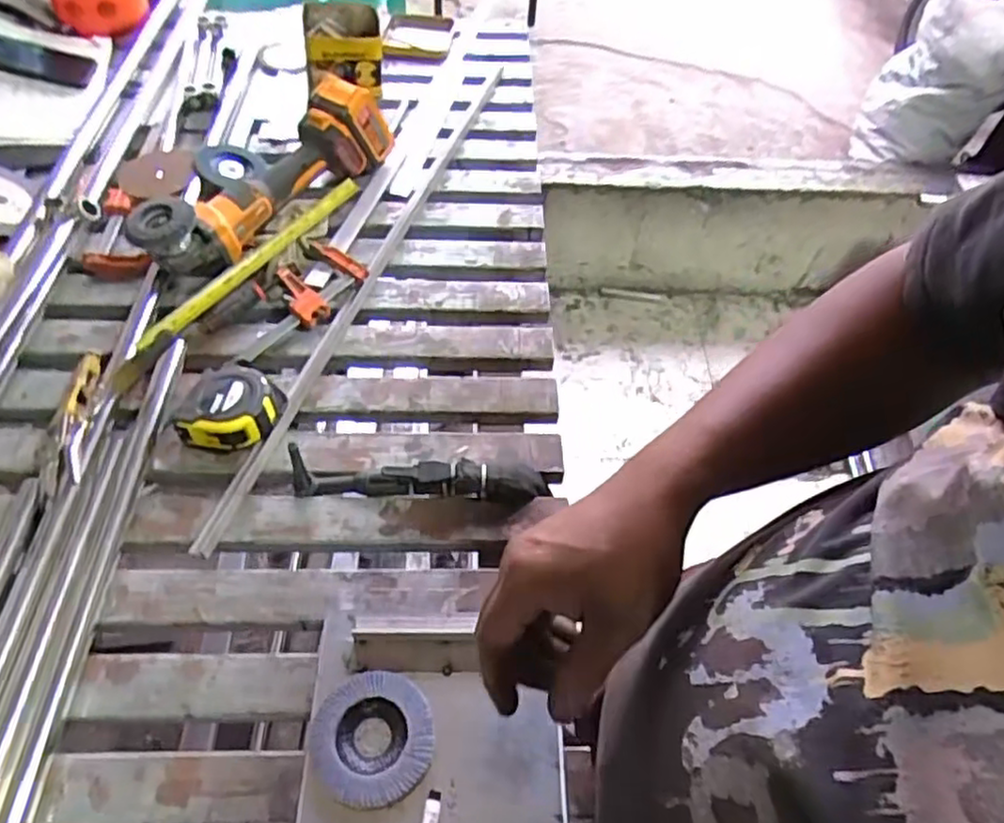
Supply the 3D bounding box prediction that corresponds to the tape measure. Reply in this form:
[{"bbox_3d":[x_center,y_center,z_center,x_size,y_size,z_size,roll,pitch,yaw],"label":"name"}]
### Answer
[{"bbox_3d":[-0.279,-0.006,0.712,0.097,0.050,0.086,3,55,-3],"label":"tape measure"}]

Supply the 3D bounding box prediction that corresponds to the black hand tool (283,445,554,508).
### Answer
[{"bbox_3d":[-0.072,0.065,0.690,0.250,0.030,0.042,3,55,-2],"label":"black hand tool"}]

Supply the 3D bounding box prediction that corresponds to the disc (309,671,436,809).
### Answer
[{"bbox_3d":[-0.103,0.258,0.551,0.094,0.016,0.094,2,55,-3],"label":"disc"}]

